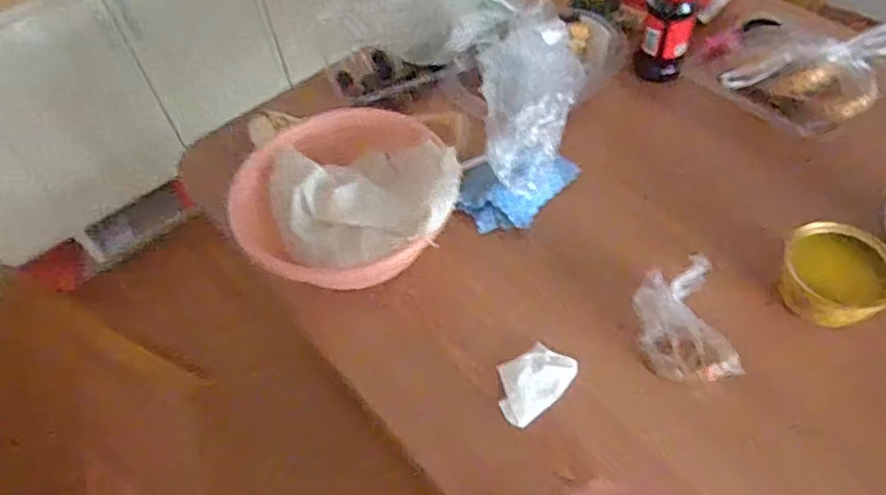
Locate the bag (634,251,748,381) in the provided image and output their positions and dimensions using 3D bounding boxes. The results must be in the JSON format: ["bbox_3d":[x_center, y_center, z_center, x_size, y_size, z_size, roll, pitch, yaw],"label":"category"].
[{"bbox_3d":[0.243,0.069,0.624,0.089,0.051,0.151,1,53,5],"label":"bag"}]

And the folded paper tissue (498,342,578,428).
[{"bbox_3d":[0.088,0.130,0.597,0.083,0.016,0.059,-34,58,-20],"label":"folded paper tissue"}]

